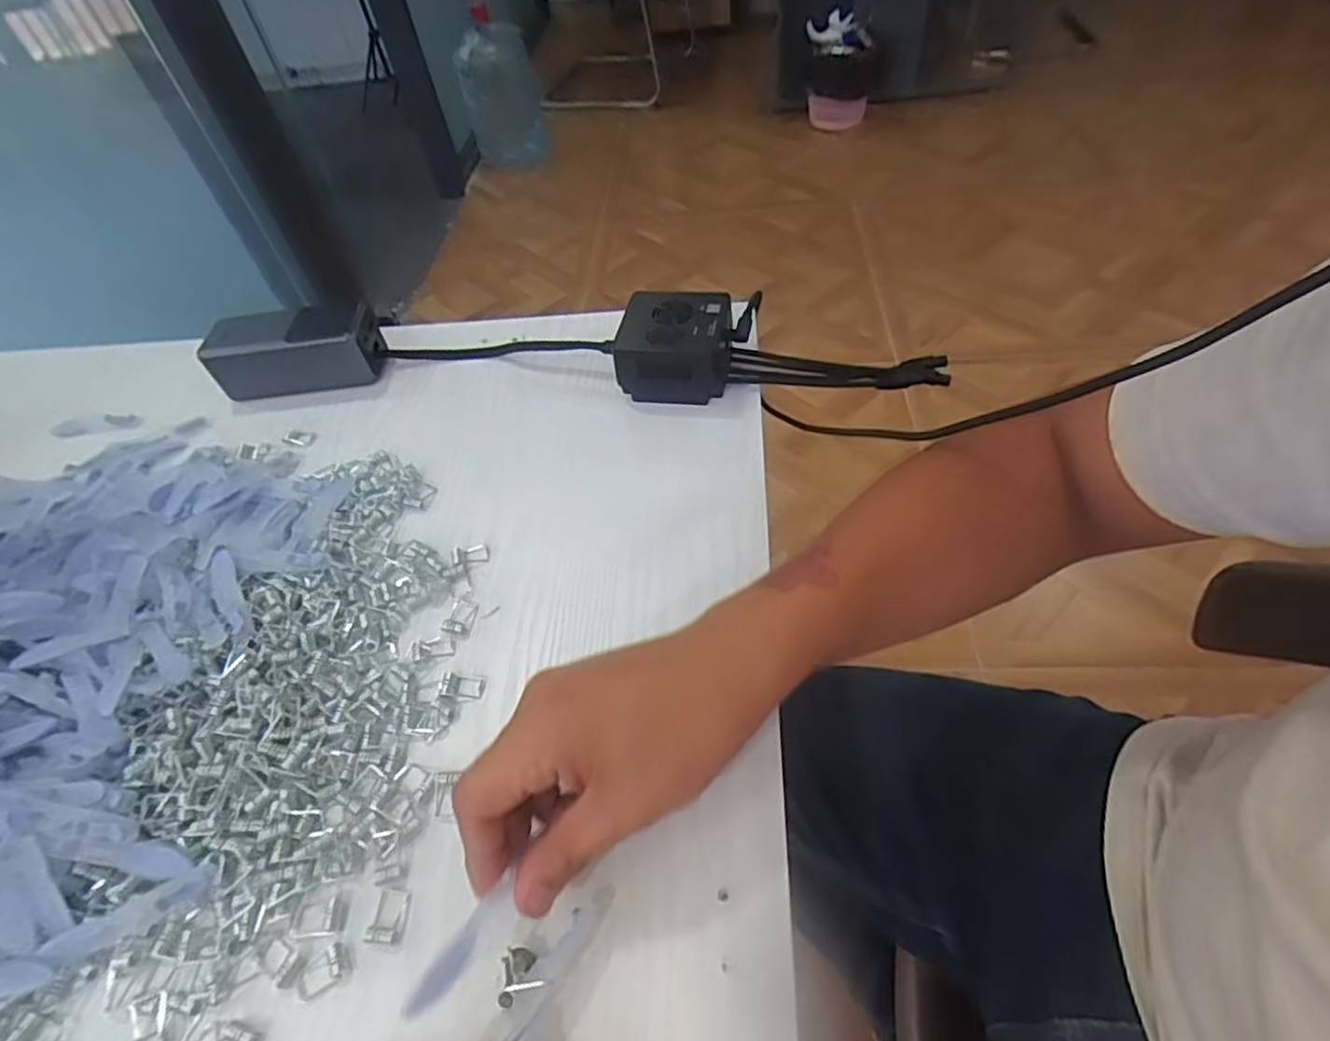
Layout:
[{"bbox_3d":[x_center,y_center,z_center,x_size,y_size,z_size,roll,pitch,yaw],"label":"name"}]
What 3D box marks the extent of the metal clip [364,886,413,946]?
[{"bbox_3d":[-0.125,0.179,0.310,0.015,0.004,0.023,3,51,10],"label":"metal clip"}]

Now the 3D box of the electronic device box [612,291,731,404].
[{"bbox_3d":[0.008,-0.130,0.520,0.083,0.058,0.071,3,51,10],"label":"electronic device box"}]

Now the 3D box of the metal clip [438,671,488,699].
[{"bbox_3d":[-0.114,0.091,0.382,0.025,0.004,0.015,4,51,10],"label":"metal clip"}]

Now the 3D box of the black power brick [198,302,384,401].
[{"bbox_3d":[-0.307,-0.142,0.574,0.136,0.052,0.058,-9,50,-1],"label":"black power brick"}]

